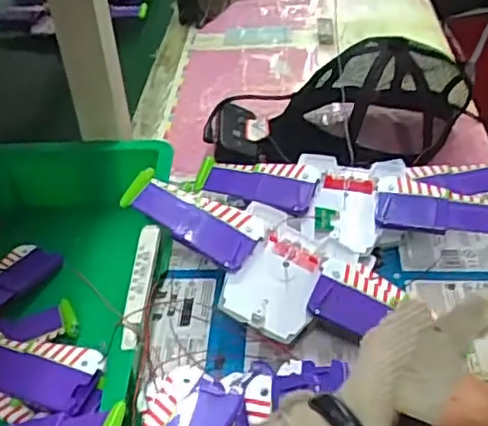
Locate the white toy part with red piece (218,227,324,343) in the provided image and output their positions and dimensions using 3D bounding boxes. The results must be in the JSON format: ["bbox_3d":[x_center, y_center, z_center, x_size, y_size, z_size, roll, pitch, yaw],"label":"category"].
[{"bbox_3d":[0.030,0.056,0.528,0.073,0.015,0.095,29,58,9],"label":"white toy part with red piece"}]

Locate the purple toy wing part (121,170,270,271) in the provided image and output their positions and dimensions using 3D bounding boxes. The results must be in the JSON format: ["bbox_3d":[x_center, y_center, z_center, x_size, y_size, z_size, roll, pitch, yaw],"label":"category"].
[{"bbox_3d":[-0.043,0.001,0.542,0.118,0.015,0.053,32,72,8],"label":"purple toy wing part"}]

